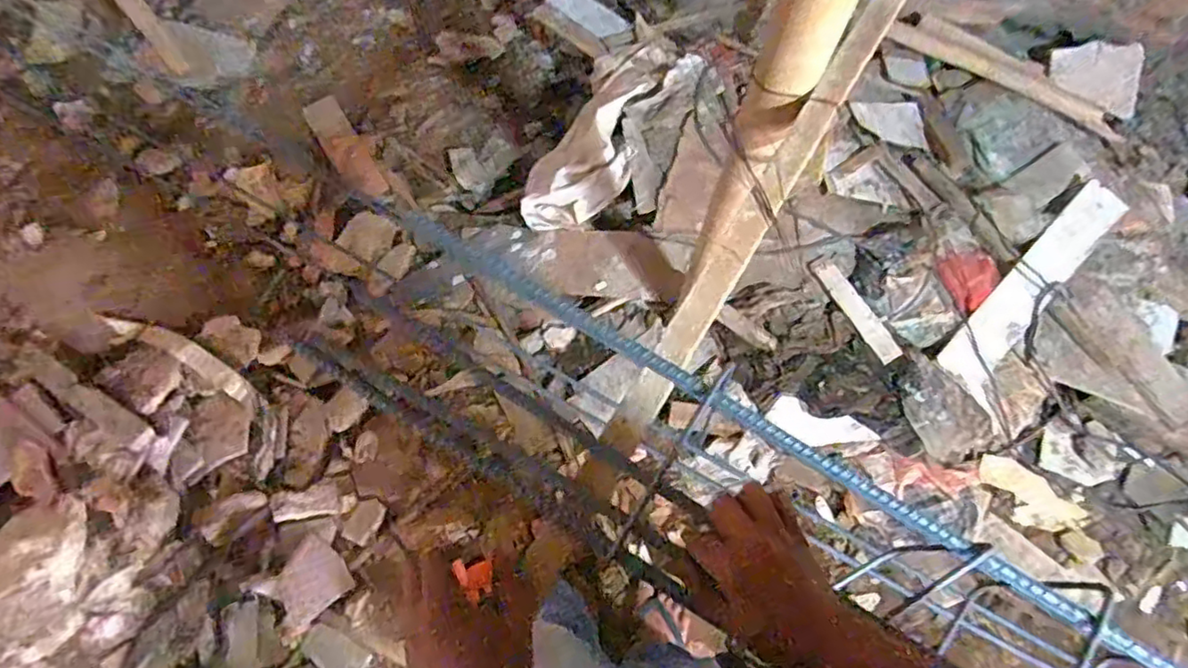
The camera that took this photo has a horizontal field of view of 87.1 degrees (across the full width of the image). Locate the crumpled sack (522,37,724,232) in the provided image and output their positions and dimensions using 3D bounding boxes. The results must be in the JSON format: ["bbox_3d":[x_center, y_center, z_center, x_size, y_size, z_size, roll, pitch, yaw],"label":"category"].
[{"bbox_3d":[0.050,-0.477,1.557,0.341,0.238,0.514,31,74,10],"label":"crumpled sack"}]

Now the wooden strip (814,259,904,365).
[{"bbox_3d":[0.583,-0.052,1.378,0.054,0.014,0.252,-31,78,-5],"label":"wooden strip"}]

